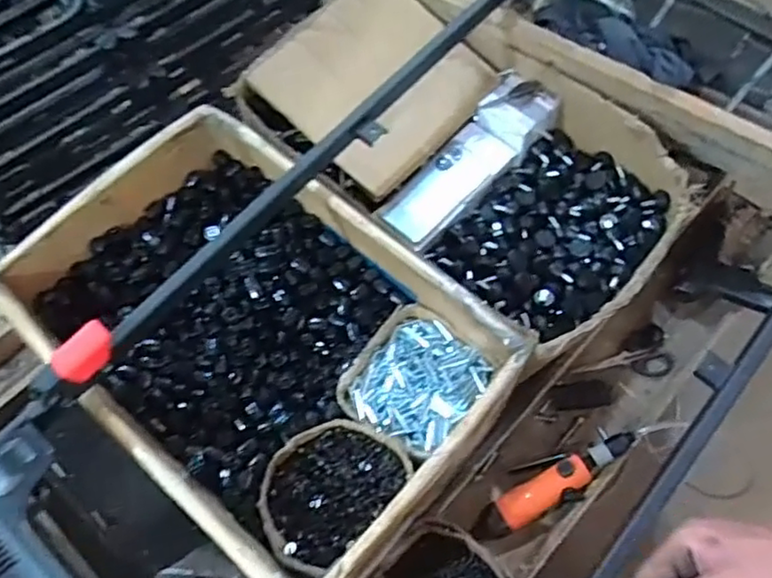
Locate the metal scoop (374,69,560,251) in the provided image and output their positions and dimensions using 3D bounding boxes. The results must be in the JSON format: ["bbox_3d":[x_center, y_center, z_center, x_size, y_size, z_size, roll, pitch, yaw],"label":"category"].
[{"bbox_3d":[0.113,-0.173,0.883,0.093,0.057,0.296,38,73,18],"label":"metal scoop"}]

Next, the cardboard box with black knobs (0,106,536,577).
[{"bbox_3d":[-0.140,0.044,0.749,0.522,0.127,0.380,37,72,18],"label":"cardboard box with black knobs"}]

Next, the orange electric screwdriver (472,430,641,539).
[{"bbox_3d":[0.207,0.235,0.767,0.219,0.033,0.042,-26,67,-9],"label":"orange electric screwdriver"}]

